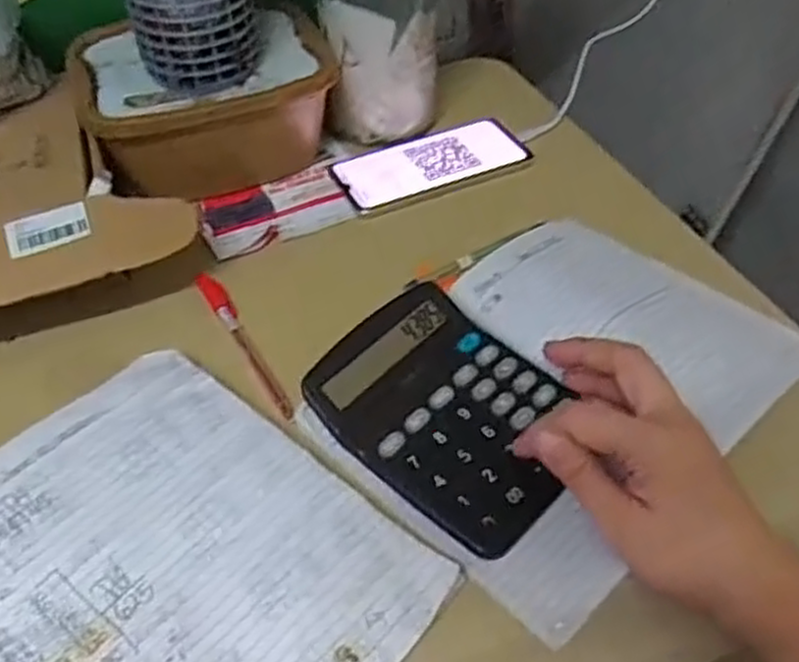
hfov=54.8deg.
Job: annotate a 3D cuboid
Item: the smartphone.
[{"bbox_3d":[0.025,-0.140,0.642,0.157,0.013,0.077,-17,48,-15],"label":"smartphone"}]

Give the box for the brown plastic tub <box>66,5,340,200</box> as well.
[{"bbox_3d":[-0.152,-0.179,0.624,0.195,0.095,0.138,-11,47,-10],"label":"brown plastic tub"}]

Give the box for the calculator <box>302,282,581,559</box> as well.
[{"bbox_3d":[0.031,0.042,0.436,0.141,0.033,0.114,31,53,27],"label":"calculator"}]

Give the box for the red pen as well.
[{"bbox_3d":[-0.102,0.005,0.511,0.014,0.013,0.150,-24,50,-21],"label":"red pen"}]

